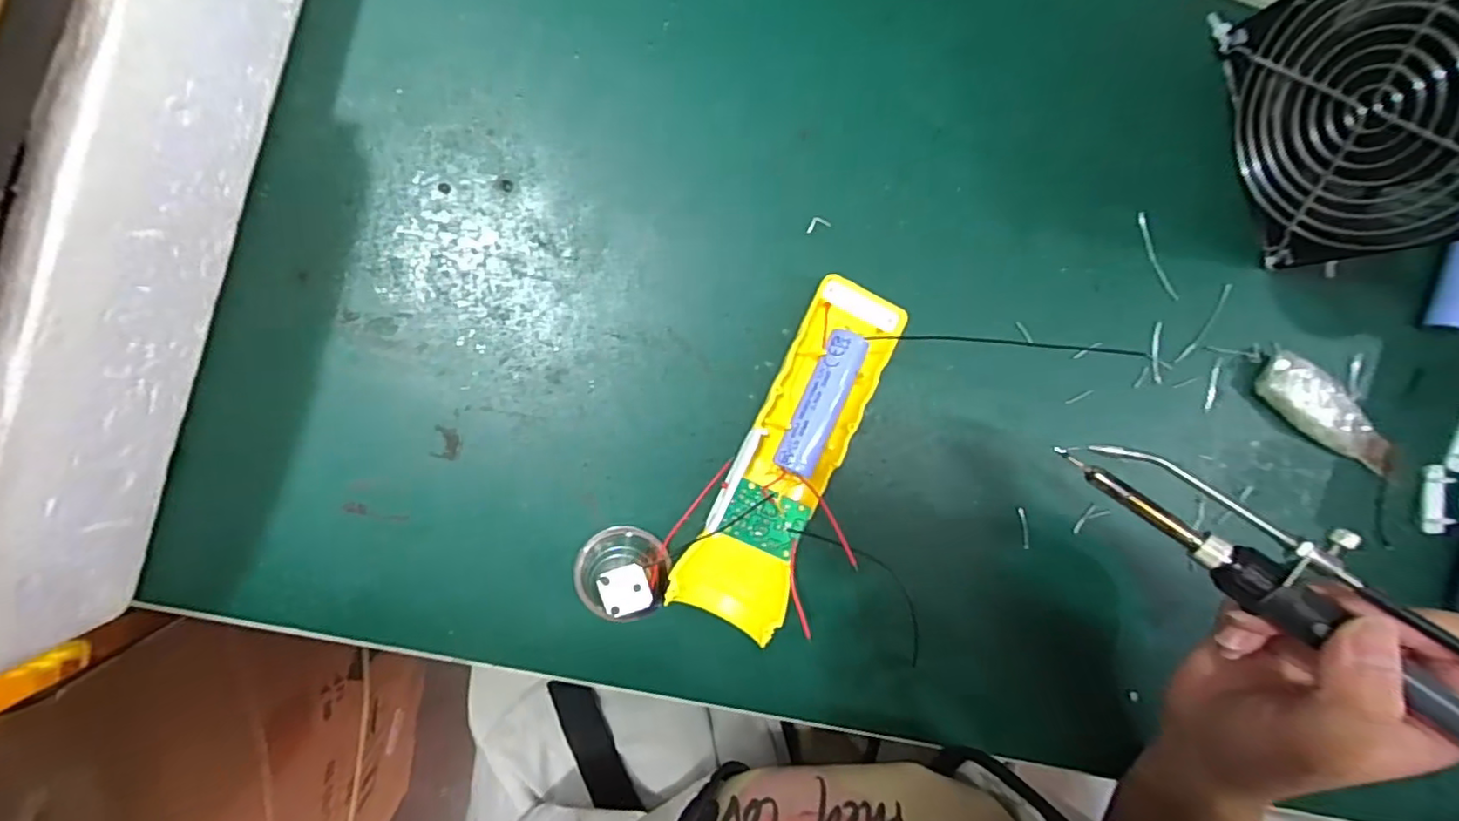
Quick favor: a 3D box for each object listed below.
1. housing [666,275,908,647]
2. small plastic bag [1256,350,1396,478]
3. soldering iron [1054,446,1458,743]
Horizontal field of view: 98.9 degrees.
[{"bbox_3d":[0.028,0.021,0.284,0.047,0.033,0.165,24,90,-8],"label":"housing"},{"bbox_3d":[0.314,0.003,0.326,0.091,0.015,0.029,29,89,-8],"label":"small plastic bag"},{"bbox_3d":[0.210,0.064,0.221,0.181,0.017,0.034,40,88,22],"label":"soldering iron"}]

